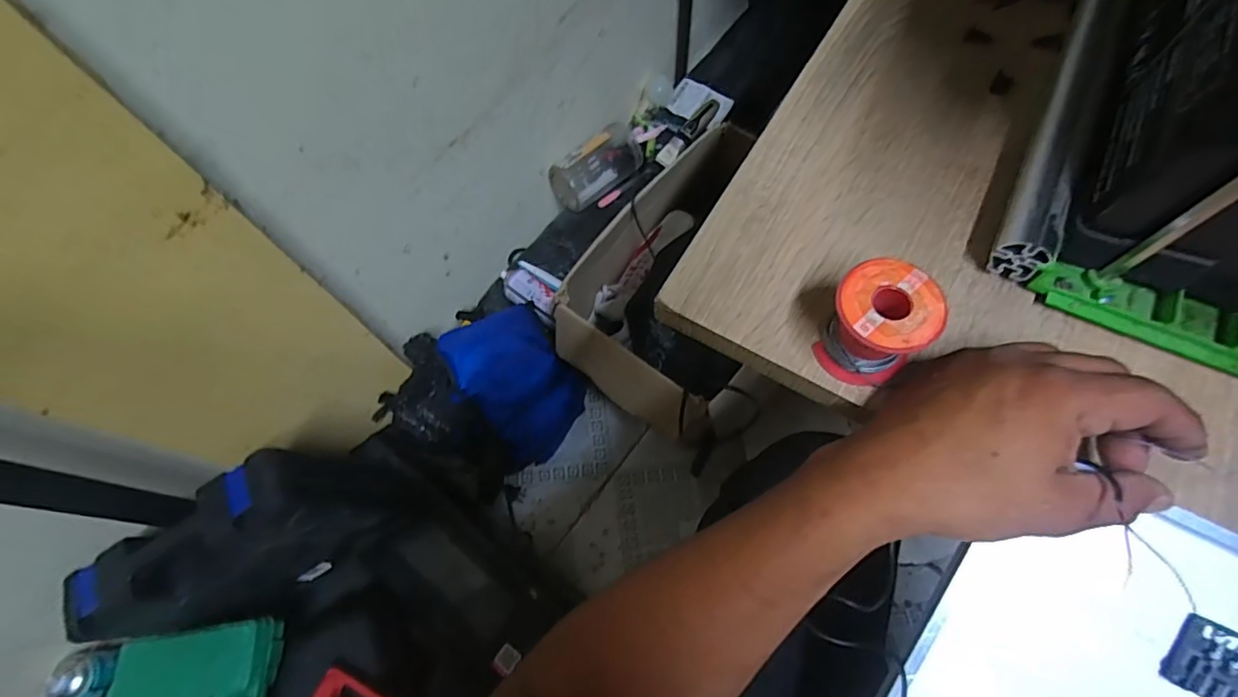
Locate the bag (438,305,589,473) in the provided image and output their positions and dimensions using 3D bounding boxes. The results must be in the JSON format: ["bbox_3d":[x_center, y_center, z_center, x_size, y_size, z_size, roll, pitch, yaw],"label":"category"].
[{"bbox_3d":[-0.184,0.065,1.013,0.198,0.181,0.234,-35,70,-11],"label":"bag"}]

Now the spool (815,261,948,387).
[{"bbox_3d":[0.141,-0.012,0.307,0.052,0.054,0.054,-1,67,2],"label":"spool"}]

